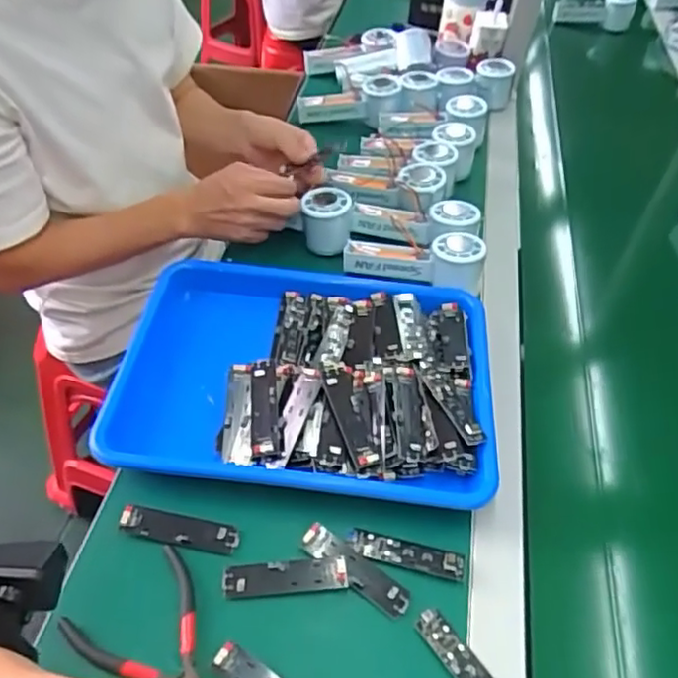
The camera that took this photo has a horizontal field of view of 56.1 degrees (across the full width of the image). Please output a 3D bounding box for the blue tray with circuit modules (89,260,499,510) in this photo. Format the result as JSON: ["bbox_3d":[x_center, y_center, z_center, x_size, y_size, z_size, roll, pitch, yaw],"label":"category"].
[{"bbox_3d":[-0.029,0.032,0.597,0.342,0.044,0.245,5,45,2],"label":"blue tray with circuit modules"}]

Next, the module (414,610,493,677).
[{"bbox_3d":[0.091,0.232,0.445,0.023,0.008,0.092,-27,52,-27],"label":"module"}]

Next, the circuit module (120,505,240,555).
[{"bbox_3d":[-0.124,0.148,0.497,0.091,0.011,0.025,7,45,4],"label":"circuit module"}]

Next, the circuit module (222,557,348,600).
[{"bbox_3d":[-0.040,0.178,0.476,0.091,0.009,0.024,-2,45,-5],"label":"circuit module"}]

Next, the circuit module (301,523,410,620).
[{"bbox_3d":[0.013,0.175,0.487,0.091,0.008,0.023,30,50,24],"label":"circuit module"}]

